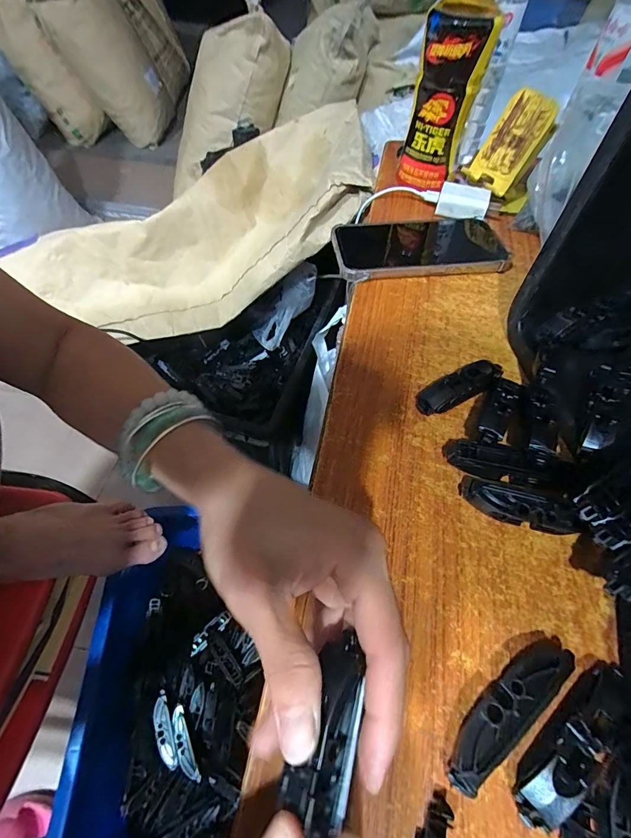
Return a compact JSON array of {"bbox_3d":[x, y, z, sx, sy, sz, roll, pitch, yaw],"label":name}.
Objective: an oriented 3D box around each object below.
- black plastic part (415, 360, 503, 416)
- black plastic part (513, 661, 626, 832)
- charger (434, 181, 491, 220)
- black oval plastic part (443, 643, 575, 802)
[{"bbox_3d":[0.108,-0.023,0.288,0.072,0.021,0.019,-25,61,-18],"label":"black plastic part"},{"bbox_3d":[0.118,0.141,0.175,0.082,0.019,0.017,-34,64,-22],"label":"black plastic part"},{"bbox_3d":[0.163,-0.241,0.430,0.052,0.018,0.053,18,57,10],"label":"charger"},{"bbox_3d":[0.089,0.134,0.182,0.080,0.017,0.018,-32,63,-21],"label":"black oval plastic part"}]

